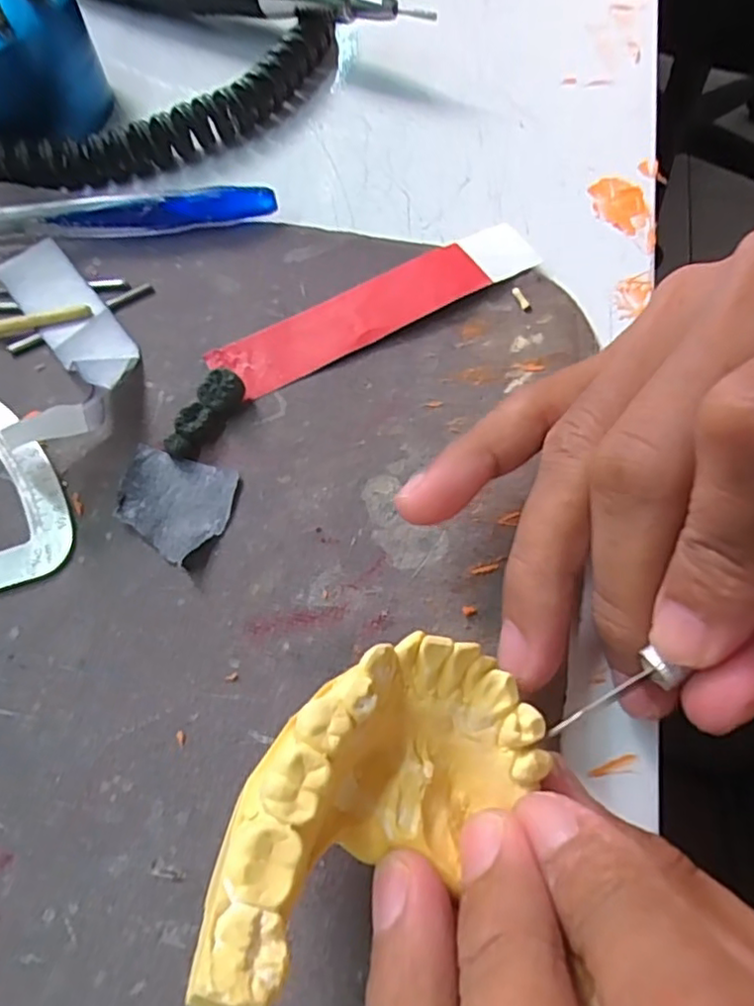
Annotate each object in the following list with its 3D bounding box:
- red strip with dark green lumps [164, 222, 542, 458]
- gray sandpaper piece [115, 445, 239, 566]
[{"bbox_3d":[-0.009,-0.052,0.181,0.118,0.008,0.027,-31,67,-13],"label":"red strip with dark green lumps"},{"bbox_3d":[-0.051,0.000,0.158,0.028,0.004,0.026,14,65,8],"label":"gray sandpaper piece"}]

